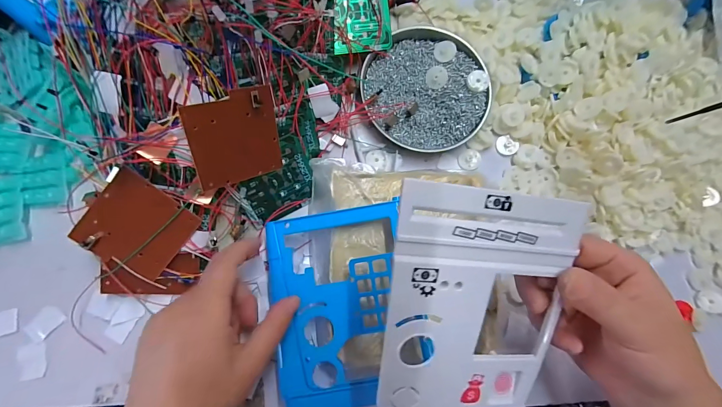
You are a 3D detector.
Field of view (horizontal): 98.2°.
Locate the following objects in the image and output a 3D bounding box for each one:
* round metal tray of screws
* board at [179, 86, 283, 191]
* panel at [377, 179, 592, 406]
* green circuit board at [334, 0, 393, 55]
[{"bbox_3d":[0.070,-0.124,0.333,0.133,0.015,0.127,1,81,-4],"label":"round metal tray of screws"},{"bbox_3d":[-0.101,-0.053,0.256,0.071,0.004,0.071,-24,127,-35],"label":"board"},{"bbox_3d":[0.067,0.061,0.180,0.110,0.005,0.140,5,103,-14],"label":"panel"},{"bbox_3d":[0.000,-0.189,0.311,0.059,0.004,0.071,-11,105,-11],"label":"green circuit board"}]

